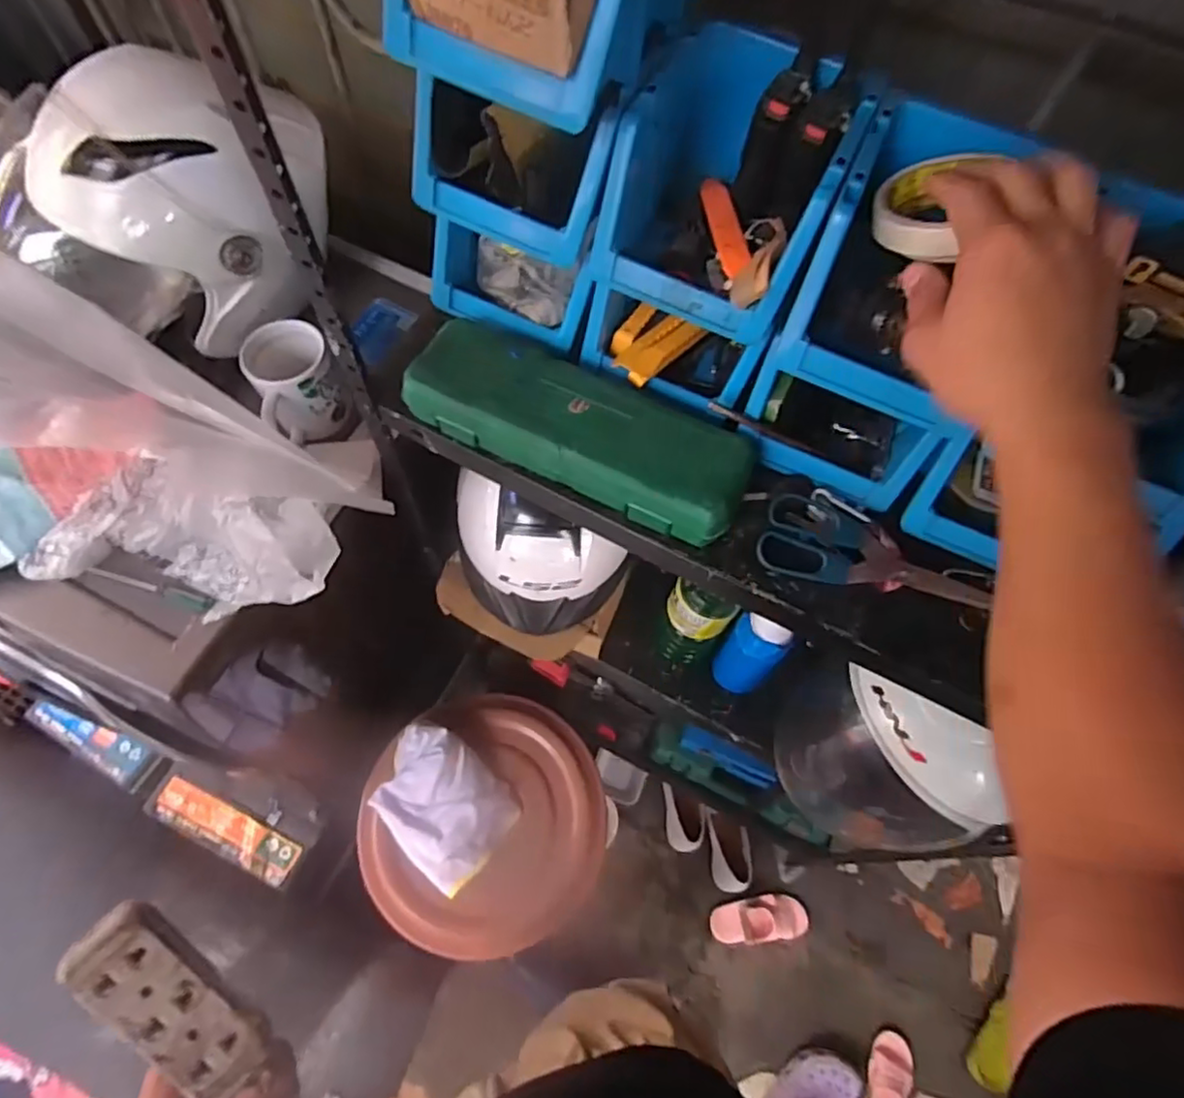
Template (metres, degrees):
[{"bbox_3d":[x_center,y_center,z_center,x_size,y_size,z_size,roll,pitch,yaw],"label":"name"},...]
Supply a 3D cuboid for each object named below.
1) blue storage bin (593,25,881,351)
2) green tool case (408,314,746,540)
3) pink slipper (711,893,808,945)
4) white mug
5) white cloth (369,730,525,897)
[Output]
[{"bbox_3d":[0.101,-0.257,0.461,0.150,0.105,0.172,32,67,13],"label":"blue storage bin"},{"bbox_3d":[-0.010,-0.102,0.528,0.285,0.043,0.100,24,65,9],"label":"green tool case"},{"bbox_3d":[0.343,0.753,1.301,0.192,0.047,0.084,-6,64,-5],"label":"pink slipper"},{"bbox_3d":[-0.313,-0.170,0.682,0.097,0.102,0.089,-40,71,-19],"label":"white mug"},{"bbox_3d":[-0.237,0.384,0.972,0.221,0.076,0.170,37,68,15],"label":"white cloth"}]

